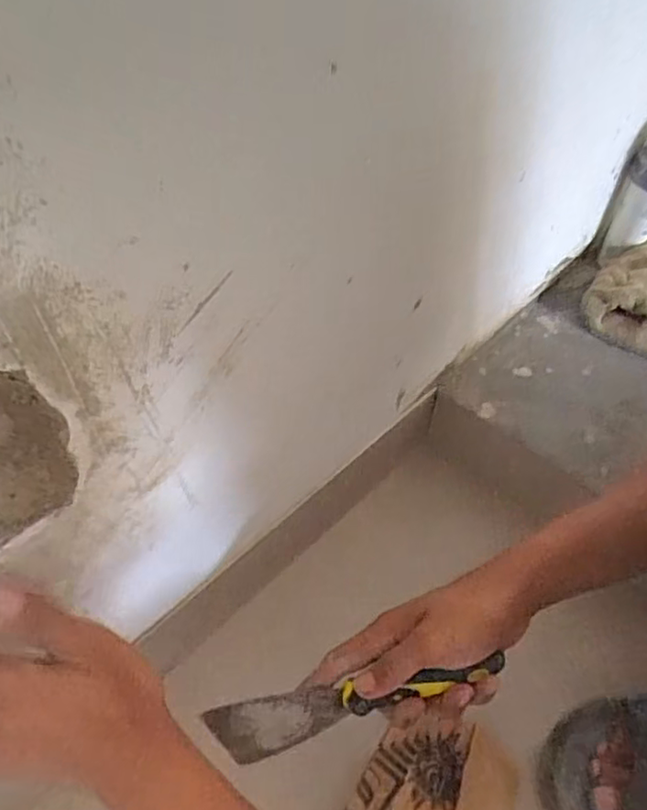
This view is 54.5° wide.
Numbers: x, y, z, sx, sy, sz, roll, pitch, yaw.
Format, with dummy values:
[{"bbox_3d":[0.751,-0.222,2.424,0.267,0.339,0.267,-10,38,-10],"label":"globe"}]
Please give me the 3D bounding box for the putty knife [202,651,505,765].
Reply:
[{"bbox_3d":[0.024,0.201,0.423,0.194,0.062,0.023,-16,51,4],"label":"putty knife"}]

